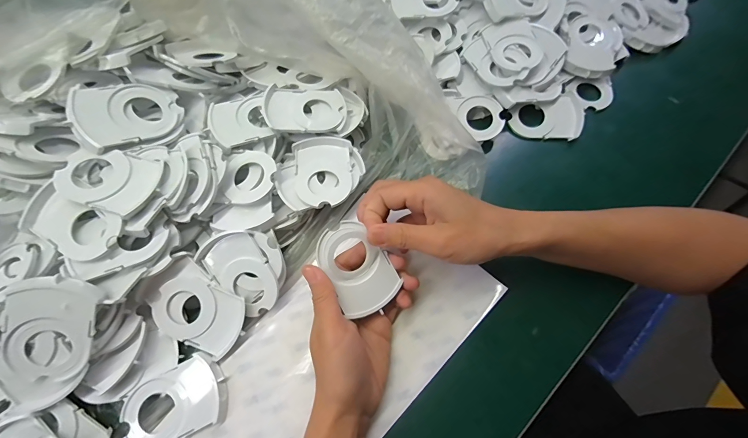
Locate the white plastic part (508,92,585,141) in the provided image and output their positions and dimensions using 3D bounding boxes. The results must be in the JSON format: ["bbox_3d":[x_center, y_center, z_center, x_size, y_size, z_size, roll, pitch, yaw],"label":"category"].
[{"bbox_3d":[0.198,-0.112,0.377,0.078,0.010,0.054,-16,84,5],"label":"white plastic part"}]

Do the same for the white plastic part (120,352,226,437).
[{"bbox_3d":[-0.165,0.154,0.277,0.077,0.012,0.054,-25,70,-8],"label":"white plastic part"}]

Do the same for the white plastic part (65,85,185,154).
[{"bbox_3d":[-0.218,-0.093,0.296,0.083,0.006,0.058,-16,81,-35],"label":"white plastic part"}]

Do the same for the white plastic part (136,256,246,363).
[{"bbox_3d":[-0.160,0.079,0.296,0.092,0.006,0.060,38,85,-1],"label":"white plastic part"}]

